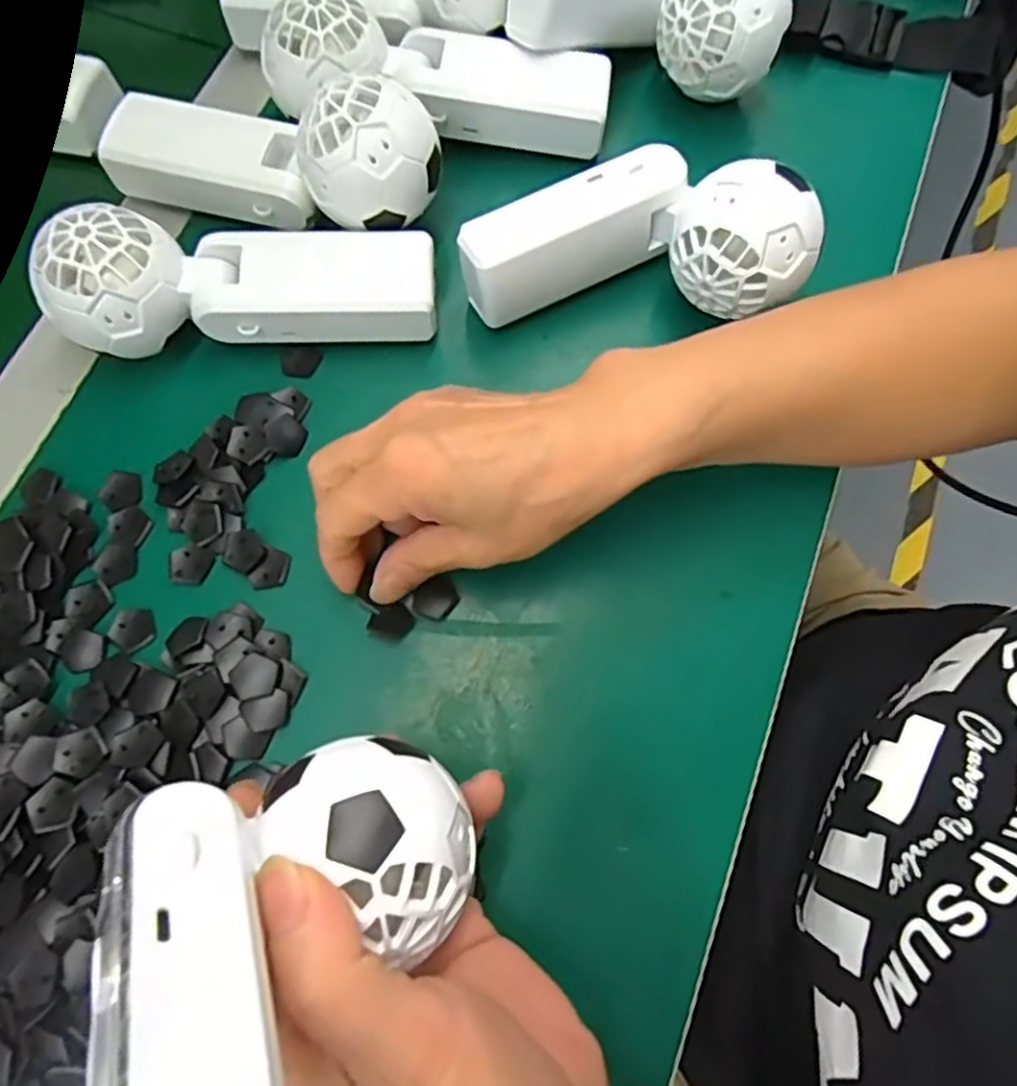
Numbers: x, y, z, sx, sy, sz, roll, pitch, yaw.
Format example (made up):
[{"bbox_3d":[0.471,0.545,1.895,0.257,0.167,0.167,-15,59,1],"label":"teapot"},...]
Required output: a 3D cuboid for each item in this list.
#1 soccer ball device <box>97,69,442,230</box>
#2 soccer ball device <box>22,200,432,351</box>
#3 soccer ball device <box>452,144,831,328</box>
[{"bbox_3d":[-0.115,-0.186,0.322,0.166,0.049,0.047,13,72,19],"label":"soccer ball device"},{"bbox_3d":[-0.118,-0.120,0.309,0.167,0.061,0.055,-6,71,-1],"label":"soccer ball device"},{"bbox_3d":[0.056,-0.139,0.309,0.152,0.060,0.067,2,71,2],"label":"soccer ball device"}]

